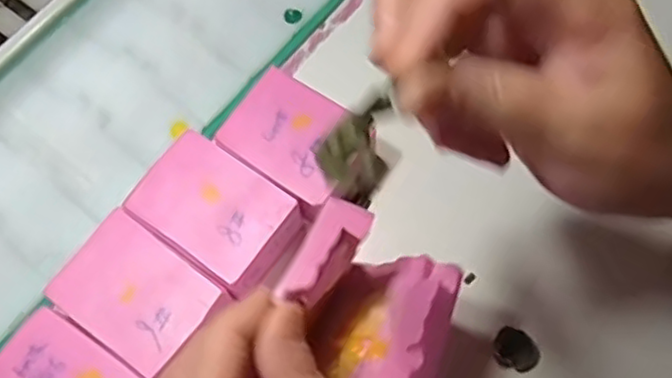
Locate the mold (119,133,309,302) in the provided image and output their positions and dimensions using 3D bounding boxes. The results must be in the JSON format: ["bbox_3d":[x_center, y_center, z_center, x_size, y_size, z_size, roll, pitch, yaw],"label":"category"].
[{"bbox_3d":[-0.058,0.013,0.344,0.077,0.029,0.051,35,73,13],"label":"mold"}]

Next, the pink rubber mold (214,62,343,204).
[{"bbox_3d":[-0.021,-0.025,0.357,0.066,0.030,0.053,32,72,12],"label":"pink rubber mold"}]

